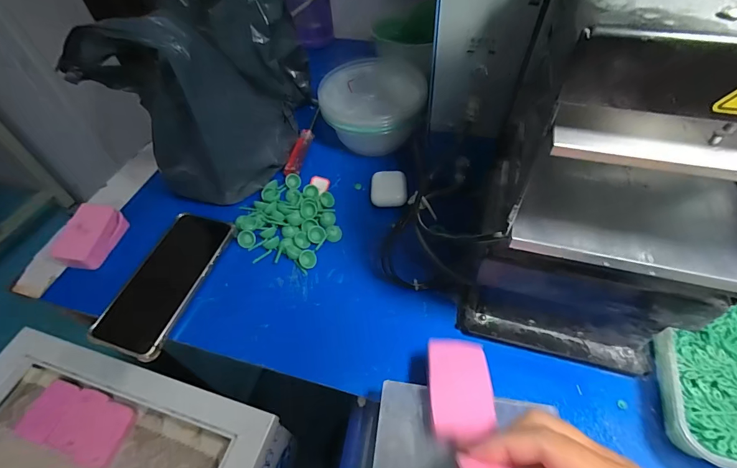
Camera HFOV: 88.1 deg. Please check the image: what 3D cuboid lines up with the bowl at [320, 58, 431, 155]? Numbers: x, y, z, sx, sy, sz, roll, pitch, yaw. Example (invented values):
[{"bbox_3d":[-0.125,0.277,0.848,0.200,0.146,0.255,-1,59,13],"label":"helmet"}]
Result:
[{"bbox_3d":[0.010,-0.180,0.518,0.122,0.065,0.132,11,54,13],"label":"bowl"}]

